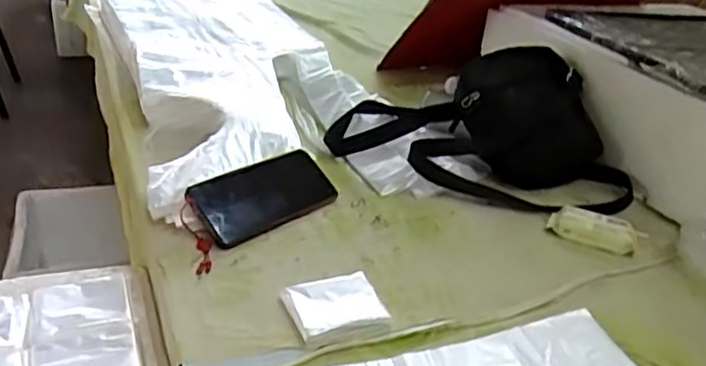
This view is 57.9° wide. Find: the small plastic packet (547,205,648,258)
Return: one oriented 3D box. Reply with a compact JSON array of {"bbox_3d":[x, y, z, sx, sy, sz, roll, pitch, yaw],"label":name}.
[{"bbox_3d":[0.273,0.052,0.718,0.100,0.022,0.053,18,31,19],"label":"small plastic packet"}]

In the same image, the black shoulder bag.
[{"bbox_3d":[0.172,-0.083,0.836,0.389,0.135,0.204,17,30,16],"label":"black shoulder bag"}]

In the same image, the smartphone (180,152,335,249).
[{"bbox_3d":[-0.093,0.014,0.706,0.163,0.014,0.081,-24,73,-37],"label":"smartphone"}]

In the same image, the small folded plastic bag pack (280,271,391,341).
[{"bbox_3d":[-0.017,0.107,0.568,0.080,0.010,0.068,-7,32,-24],"label":"small folded plastic bag pack"}]

